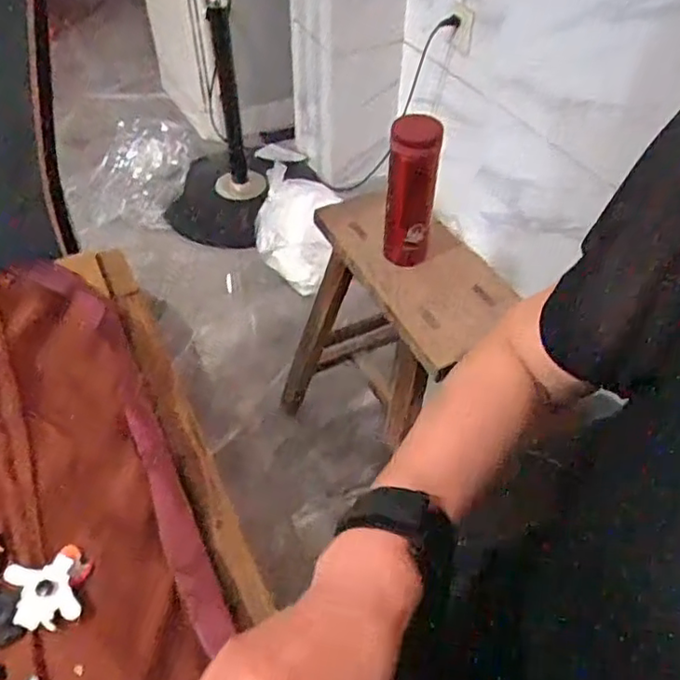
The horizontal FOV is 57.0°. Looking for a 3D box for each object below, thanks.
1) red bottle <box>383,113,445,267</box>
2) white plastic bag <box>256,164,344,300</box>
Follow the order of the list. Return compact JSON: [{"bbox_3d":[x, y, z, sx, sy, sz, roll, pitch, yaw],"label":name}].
[{"bbox_3d":[0.087,-0.172,0.786,0.060,0.193,0.058,8,48,6],"label":"red bottle"},{"bbox_3d":[-0.107,-0.252,1.455,0.181,0.183,0.233,4,47,2],"label":"white plastic bag"}]

